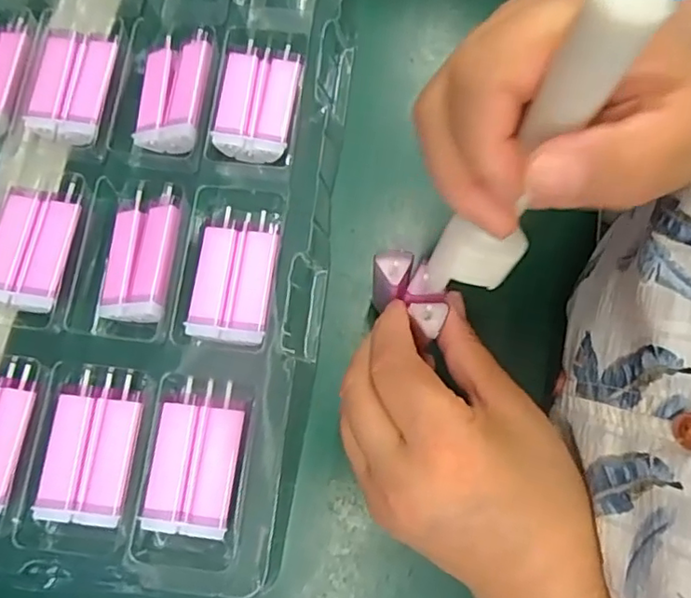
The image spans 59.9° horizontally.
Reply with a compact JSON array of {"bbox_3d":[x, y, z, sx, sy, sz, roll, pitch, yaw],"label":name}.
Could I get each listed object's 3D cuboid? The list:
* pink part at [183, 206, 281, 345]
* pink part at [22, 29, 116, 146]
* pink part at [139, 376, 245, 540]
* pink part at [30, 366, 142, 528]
[{"bbox_3d":[-0.056,-0.011,0.309,0.040,0.015,0.066,8,76,2],"label":"pink part"},{"bbox_3d":[-0.154,-0.122,0.335,0.043,0.009,0.065,6,76,2],"label":"pink part"},{"bbox_3d":[-0.070,0.074,0.281,0.040,0.014,0.066,5,76,1],"label":"pink part"},{"bbox_3d":[-0.121,0.070,0.285,0.040,0.008,0.068,5,76,1],"label":"pink part"}]

